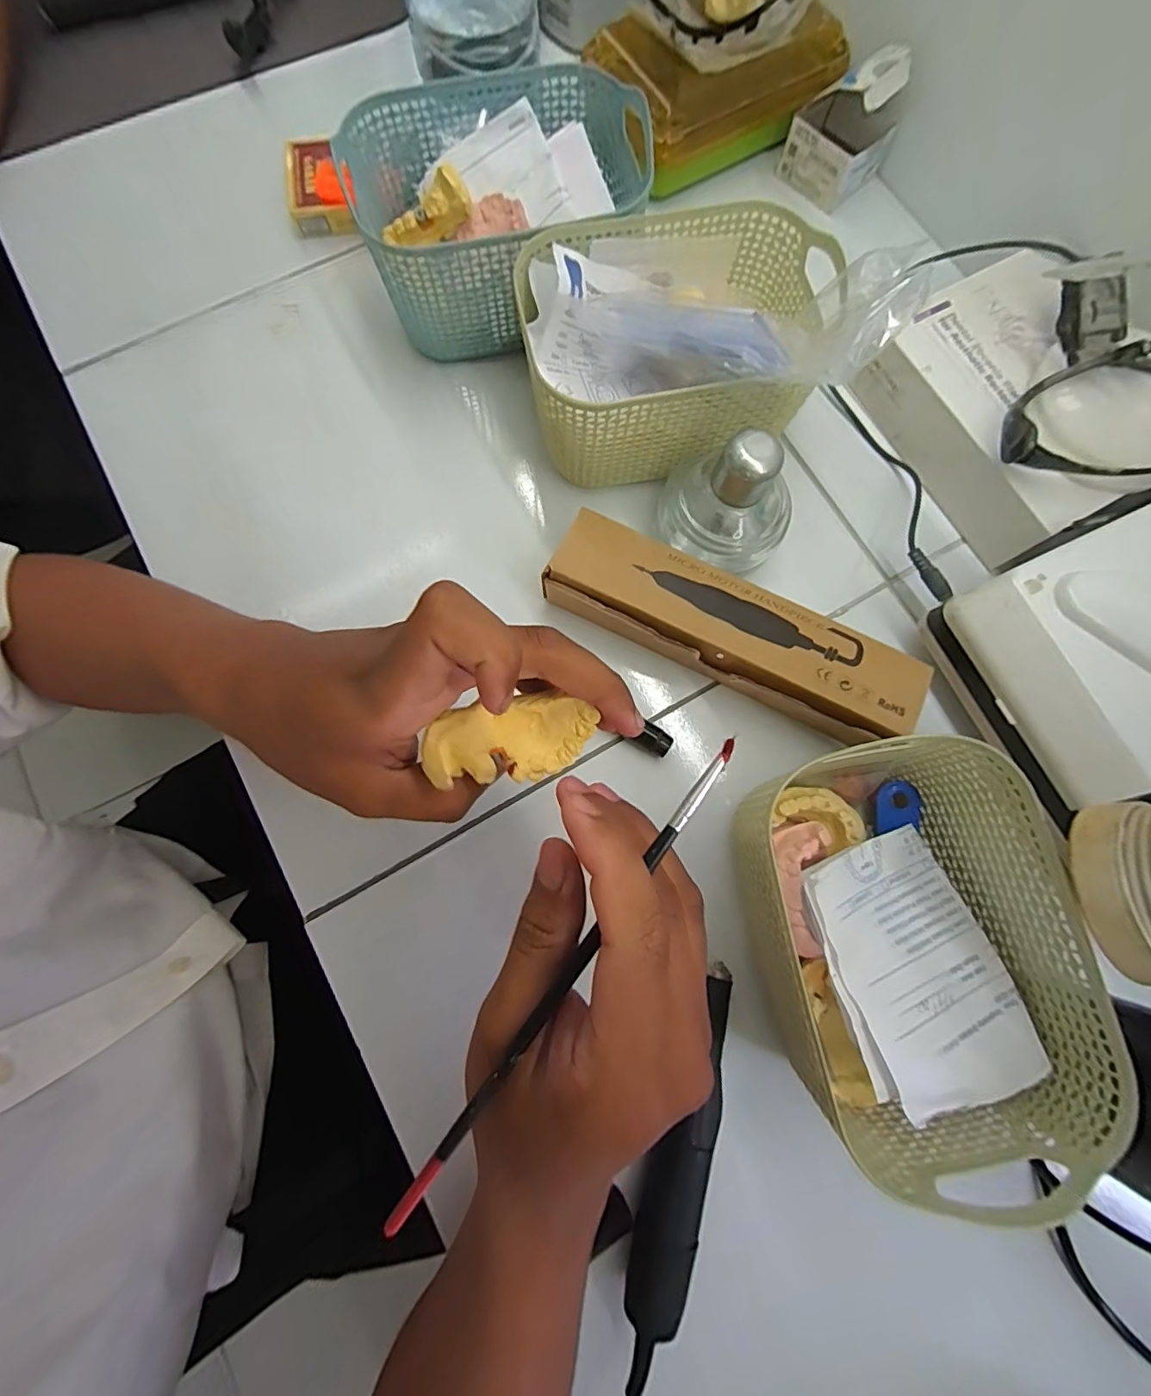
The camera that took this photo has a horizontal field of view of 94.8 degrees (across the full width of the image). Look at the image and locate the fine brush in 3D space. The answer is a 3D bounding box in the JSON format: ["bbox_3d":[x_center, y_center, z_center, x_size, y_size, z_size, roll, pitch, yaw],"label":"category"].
[{"bbox_3d":[-0.002,0.084,0.160,0.005,0.004,0.175,36,87,6],"label":"fine brush"}]

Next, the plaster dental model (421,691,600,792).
[{"bbox_3d":[-0.025,0.017,0.202,0.064,0.023,0.030,-10,77,-25],"label":"plaster dental model"}]

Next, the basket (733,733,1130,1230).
[{"bbox_3d":[0.145,0.112,0.248,0.132,0.076,0.175,-6,78,-3],"label":"basket"}]

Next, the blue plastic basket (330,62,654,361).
[{"bbox_3d":[-0.042,-0.303,0.338,0.170,0.074,0.128,-12,78,-4],"label":"blue plastic basket"}]

